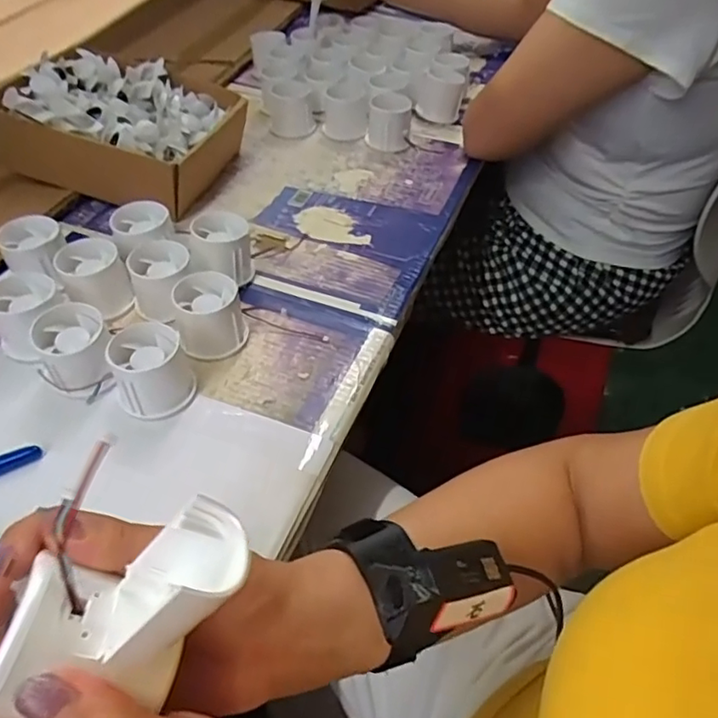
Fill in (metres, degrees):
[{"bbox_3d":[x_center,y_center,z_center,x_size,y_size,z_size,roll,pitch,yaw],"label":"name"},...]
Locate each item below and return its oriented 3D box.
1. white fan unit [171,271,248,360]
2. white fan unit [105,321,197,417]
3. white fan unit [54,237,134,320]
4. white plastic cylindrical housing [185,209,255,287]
[{"bbox_3d":[-0.121,-0.035,0.478,0.051,0.052,0.050,-11,49,-11],"label":"white fan unit"},{"bbox_3d":[-0.155,0.009,0.439,0.054,0.049,0.050,-19,51,-17],"label":"white fan unit"},{"bbox_3d":[-0.229,-0.070,0.508,0.049,0.043,0.058,-25,53,-22],"label":"white fan unit"},{"bbox_3d":[-0.125,-0.097,0.534,0.054,0.054,0.050,1,48,-1],"label":"white plastic cylindrical housing"}]

